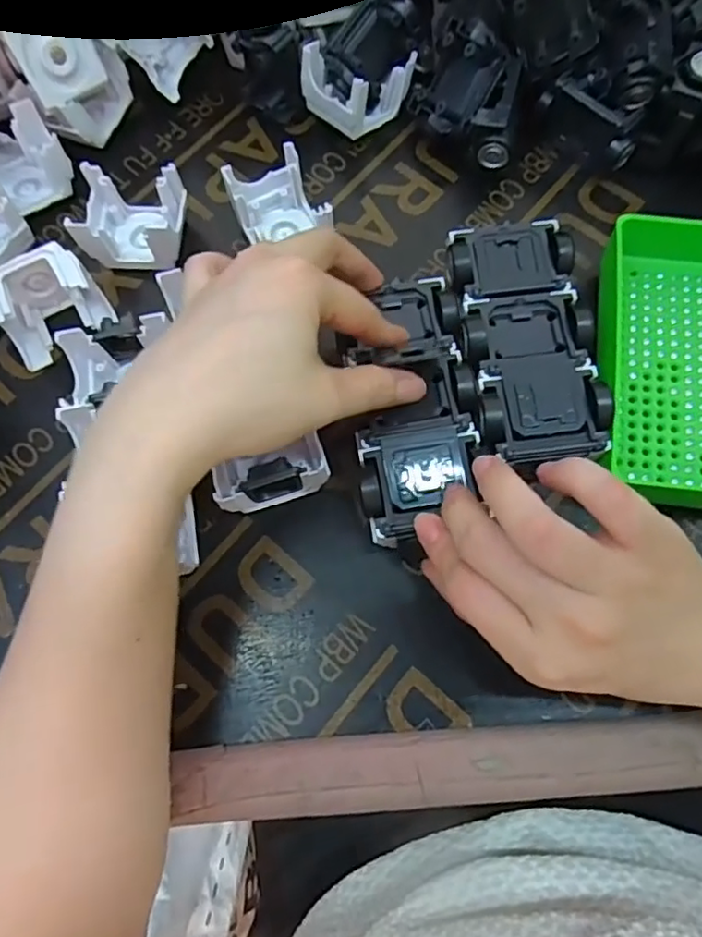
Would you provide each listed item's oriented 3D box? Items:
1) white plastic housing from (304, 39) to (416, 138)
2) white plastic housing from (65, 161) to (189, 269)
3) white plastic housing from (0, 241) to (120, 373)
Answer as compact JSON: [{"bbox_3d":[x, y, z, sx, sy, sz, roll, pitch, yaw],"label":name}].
[{"bbox_3d":[0.006,-0.228,0.376,0.069,0.048,0.038,-4,73,4],"label":"white plastic housing"},{"bbox_3d":[-0.125,-0.141,0.352,0.058,0.036,0.049,0,73,6],"label":"white plastic housing"},{"bbox_3d":[-0.169,-0.091,0.333,0.058,0.040,0.039,-40,74,-7],"label":"white plastic housing"}]

